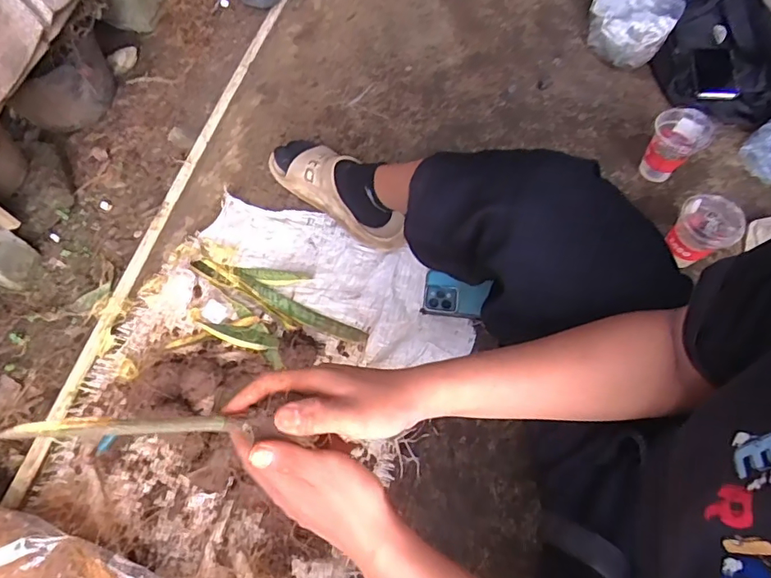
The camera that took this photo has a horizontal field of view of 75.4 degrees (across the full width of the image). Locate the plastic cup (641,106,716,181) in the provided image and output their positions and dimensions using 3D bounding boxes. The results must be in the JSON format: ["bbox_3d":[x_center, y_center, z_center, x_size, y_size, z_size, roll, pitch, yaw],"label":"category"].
[{"bbox_3d":[0.505,-0.251,0.884,0.082,0.116,0.090,0,64,0],"label":"plastic cup"}]

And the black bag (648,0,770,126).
[{"bbox_3d":[0.716,-0.476,1.004,0.272,0.088,0.292,33,68,15],"label":"black bag"}]

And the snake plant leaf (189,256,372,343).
[{"bbox_3d":[-0.180,0.019,0.828,0.324,0.013,0.034,24,66,12],"label":"snake plant leaf"}]

